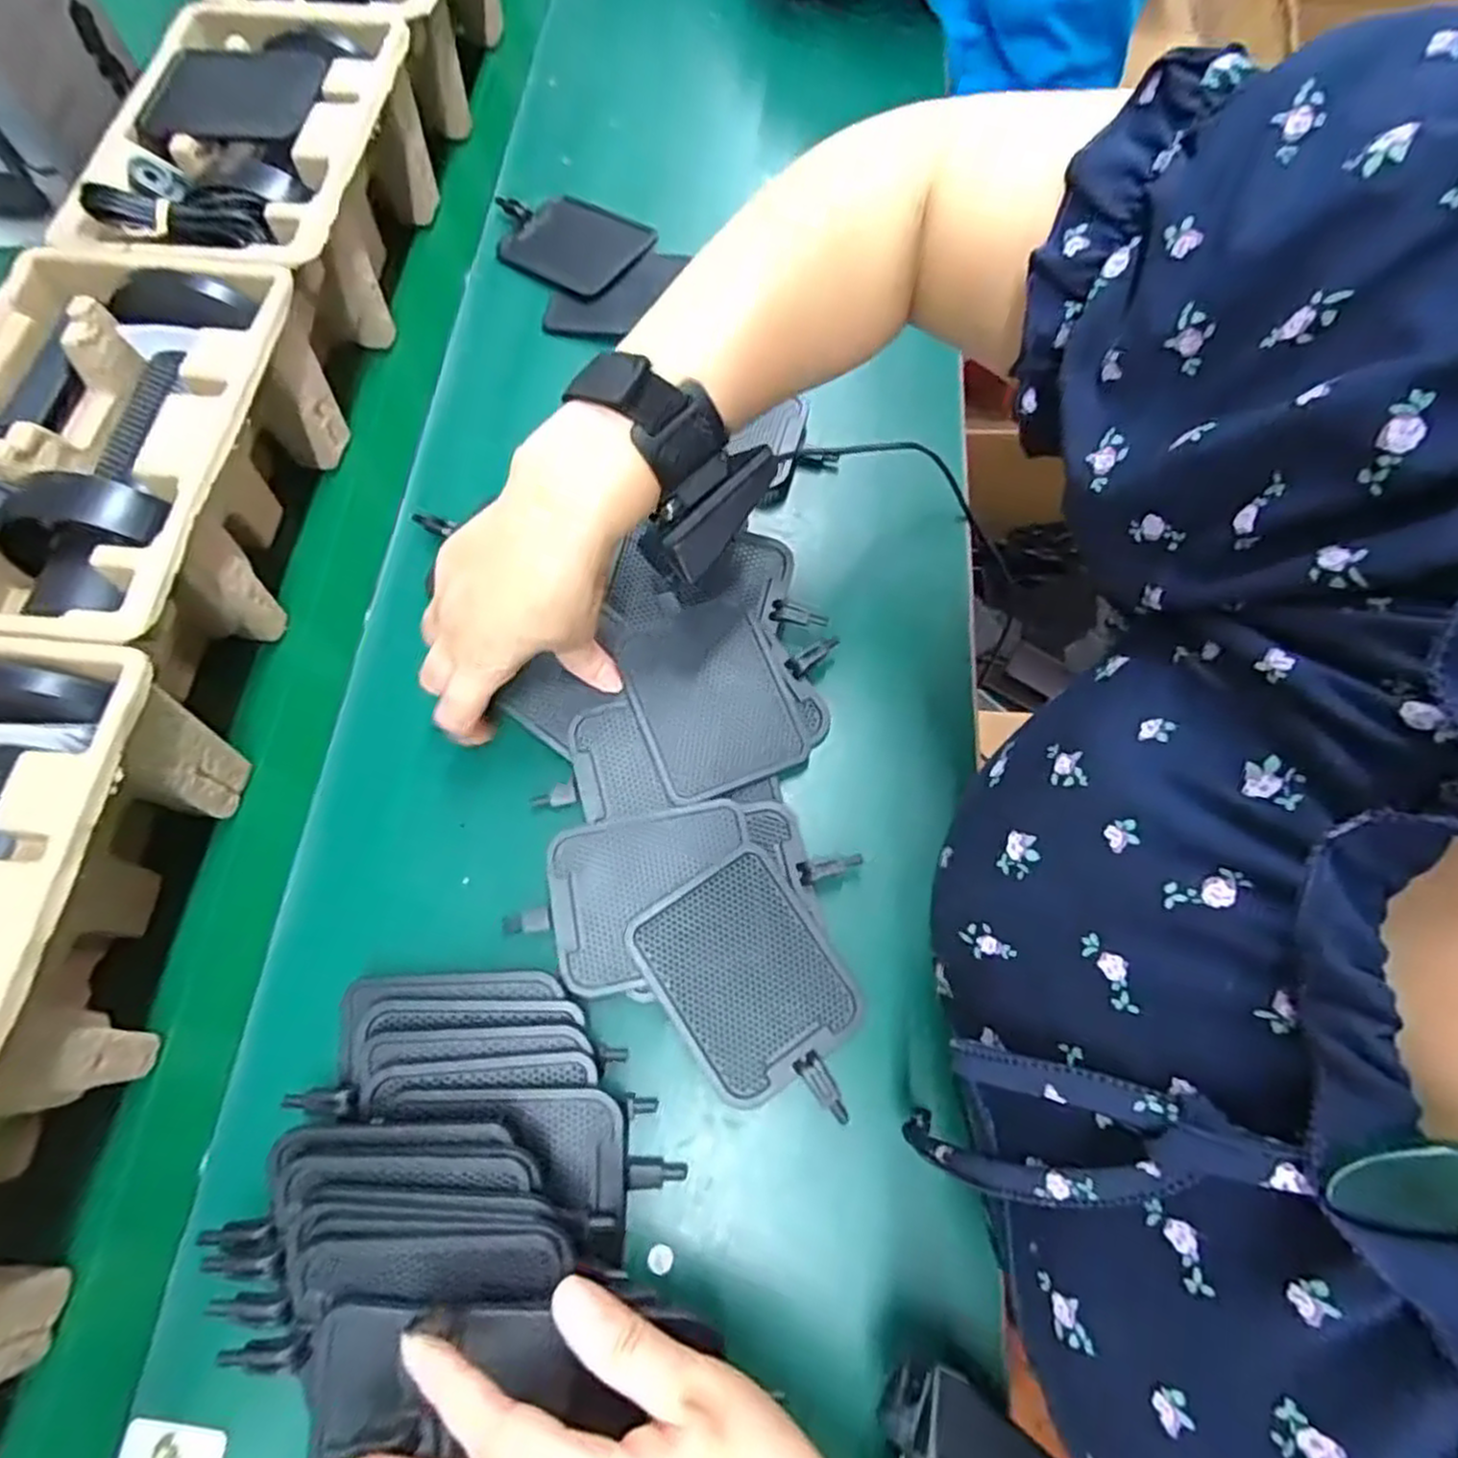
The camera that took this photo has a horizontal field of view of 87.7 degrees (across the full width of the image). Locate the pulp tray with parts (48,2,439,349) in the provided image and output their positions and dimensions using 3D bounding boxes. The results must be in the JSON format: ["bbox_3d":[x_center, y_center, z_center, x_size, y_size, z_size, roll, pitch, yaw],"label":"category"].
[{"bbox_3d":[-0.293,-0.347,0.505,0.146,0.120,0.231,3,67,3],"label":"pulp tray with parts"}]

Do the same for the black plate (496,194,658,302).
[{"bbox_3d":[-0.120,-0.360,0.557,0.130,0.014,0.085,36,73,16],"label":"black plate"}]

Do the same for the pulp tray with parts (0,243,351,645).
[{"bbox_3d":[-0.314,-0.130,0.415,0.155,0.108,0.233,5,67,4],"label":"pulp tray with parts"}]

